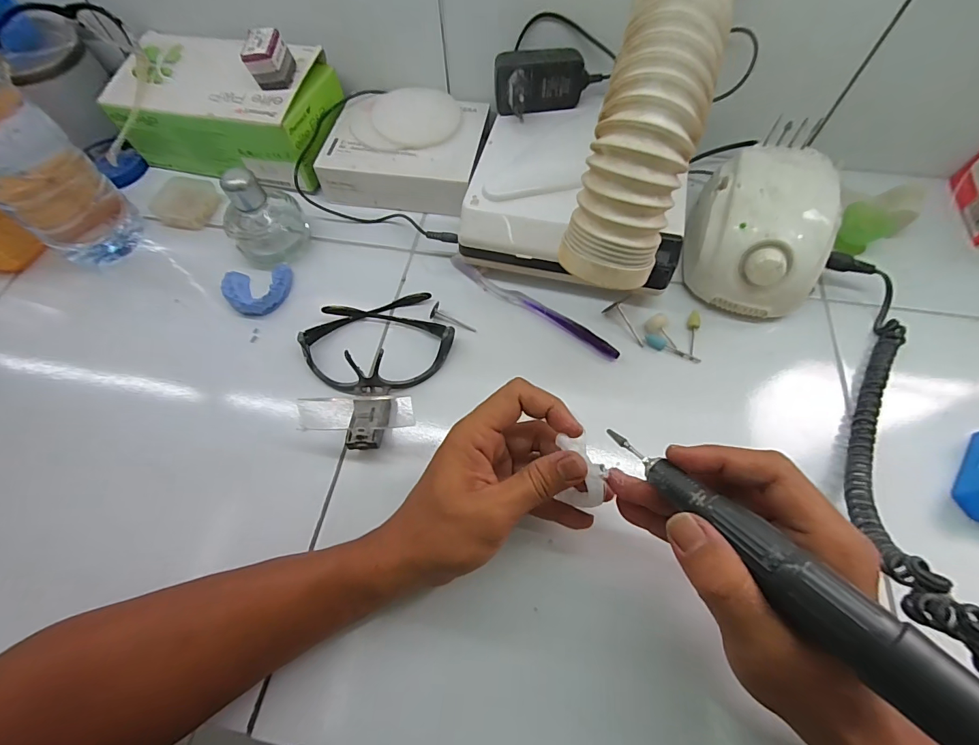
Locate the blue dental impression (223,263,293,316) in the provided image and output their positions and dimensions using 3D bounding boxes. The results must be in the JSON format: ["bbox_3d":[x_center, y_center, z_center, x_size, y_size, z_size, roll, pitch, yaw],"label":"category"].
[{"bbox_3d":[-0.227,-0.083,0.408,0.062,0.016,0.055,-9,63,-3],"label":"blue dental impression"}]

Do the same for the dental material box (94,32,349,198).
[{"bbox_3d":[-0.289,-0.294,0.474,0.235,0.086,0.117,13,64,8],"label":"dental material box"}]

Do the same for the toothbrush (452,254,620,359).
[{"bbox_3d":[0.037,-0.064,0.392,0.184,0.012,0.012,34,69,17],"label":"toothbrush"}]

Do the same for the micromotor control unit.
[{"bbox_3d":[0.240,-0.124,0.379,0.100,0.079,0.132,12,64,8],"label":"micromotor control unit"}]

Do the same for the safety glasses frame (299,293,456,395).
[{"bbox_3d":[-0.100,-0.030,0.369,0.132,0.034,0.093,-12,63,-4],"label":"safety glasses frame"}]

